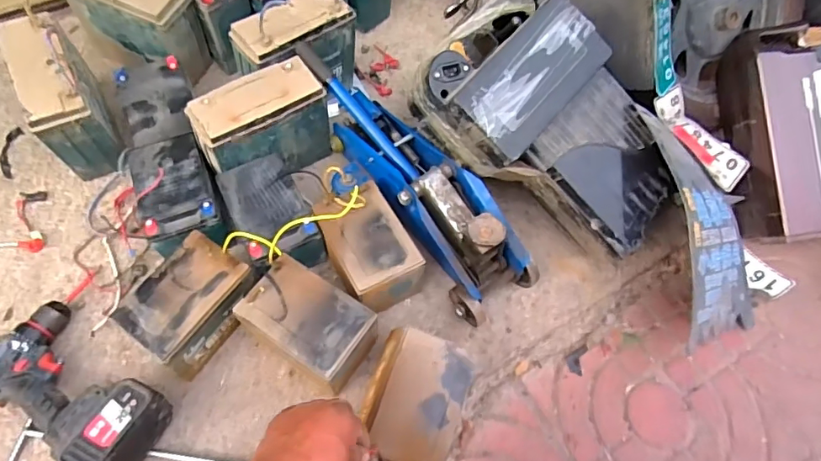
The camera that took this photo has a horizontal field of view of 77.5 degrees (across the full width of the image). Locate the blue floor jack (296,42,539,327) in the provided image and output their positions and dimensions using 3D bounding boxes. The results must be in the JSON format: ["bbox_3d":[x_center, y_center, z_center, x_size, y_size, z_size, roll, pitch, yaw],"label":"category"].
[{"bbox_3d":[-0.007,-0.082,0.735,0.128,0.134,0.434,-34,65,-20],"label":"blue floor jack"}]

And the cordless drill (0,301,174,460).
[{"bbox_3d":[-0.412,0.192,0.622,0.245,0.086,0.137,27,62,12],"label":"cordless drill"}]

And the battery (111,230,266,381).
[{"bbox_3d":[-0.283,0.099,0.676,0.105,0.107,0.153,31,62,17],"label":"battery"}]

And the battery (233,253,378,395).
[{"bbox_3d":[-0.128,0.126,0.660,0.156,0.106,0.101,28,62,16],"label":"battery"}]

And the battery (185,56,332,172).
[{"bbox_3d":[-0.218,-0.149,0.761,0.184,0.144,0.086,-34,65,-20],"label":"battery"}]

